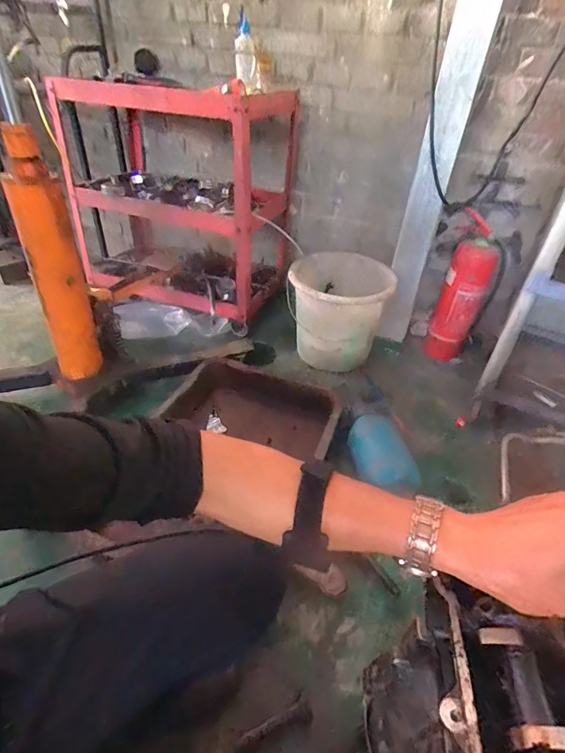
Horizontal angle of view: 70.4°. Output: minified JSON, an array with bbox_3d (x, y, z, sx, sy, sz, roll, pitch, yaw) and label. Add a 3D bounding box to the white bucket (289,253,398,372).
[{"bbox_3d":[0.181,-0.219,1.355,0.308,0.304,0.336,3,38,-2],"label":"white bucket"}]

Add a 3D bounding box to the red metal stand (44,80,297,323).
[{"bbox_3d":[-0.402,-0.647,1.462,0.783,0.682,0.536,19,40,17],"label":"red metal stand"}]

